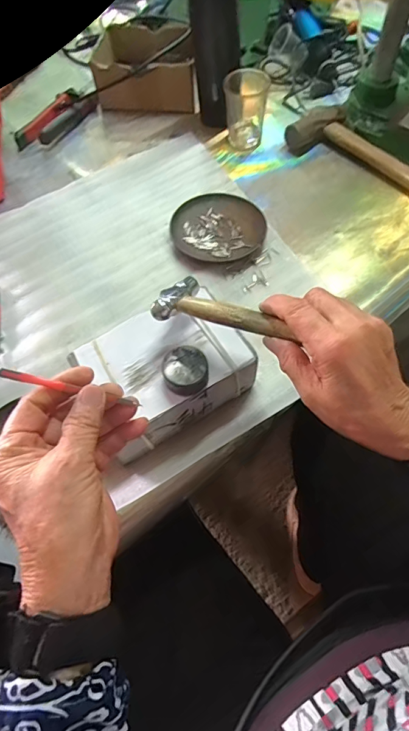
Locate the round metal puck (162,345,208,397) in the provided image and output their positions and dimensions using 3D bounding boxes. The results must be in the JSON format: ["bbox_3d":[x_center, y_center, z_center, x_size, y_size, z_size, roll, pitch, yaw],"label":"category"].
[{"bbox_3d":[-0.016,0.005,0.352,0.036,0.026,0.034,-1,60,2],"label":"round metal puck"}]

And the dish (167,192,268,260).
[{"bbox_3d":[0.016,-0.171,0.520,0.112,0.013,0.108,-1,60,2],"label":"dish"}]

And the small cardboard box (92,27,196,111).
[{"bbox_3d":[-0.094,-0.469,0.668,0.155,0.070,0.143,-3,60,1],"label":"small cardboard box"}]

